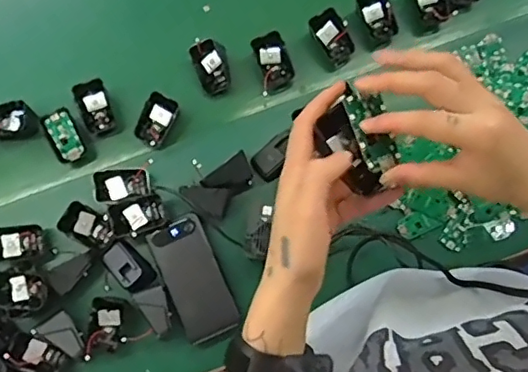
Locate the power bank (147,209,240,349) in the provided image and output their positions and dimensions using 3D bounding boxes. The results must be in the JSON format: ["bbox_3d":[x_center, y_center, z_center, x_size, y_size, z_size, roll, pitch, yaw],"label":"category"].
[{"bbox_3d":[-0.088,0.116,0.707,0.068,0.027,0.149,-25,78,-4],"label":"power bank"}]

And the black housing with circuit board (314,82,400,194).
[{"bbox_3d":[0.075,-0.035,0.422,0.055,0.033,0.066,-39,79,-7],"label":"black housing with circuit board"}]

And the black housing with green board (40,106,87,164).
[{"bbox_3d":[-0.266,-0.066,0.753,0.041,0.040,0.067,-26,78,-4],"label":"black housing with green board"}]

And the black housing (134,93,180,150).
[{"bbox_3d":[-0.145,-0.089,0.751,0.041,0.034,0.065,30,80,8],"label":"black housing"}]

